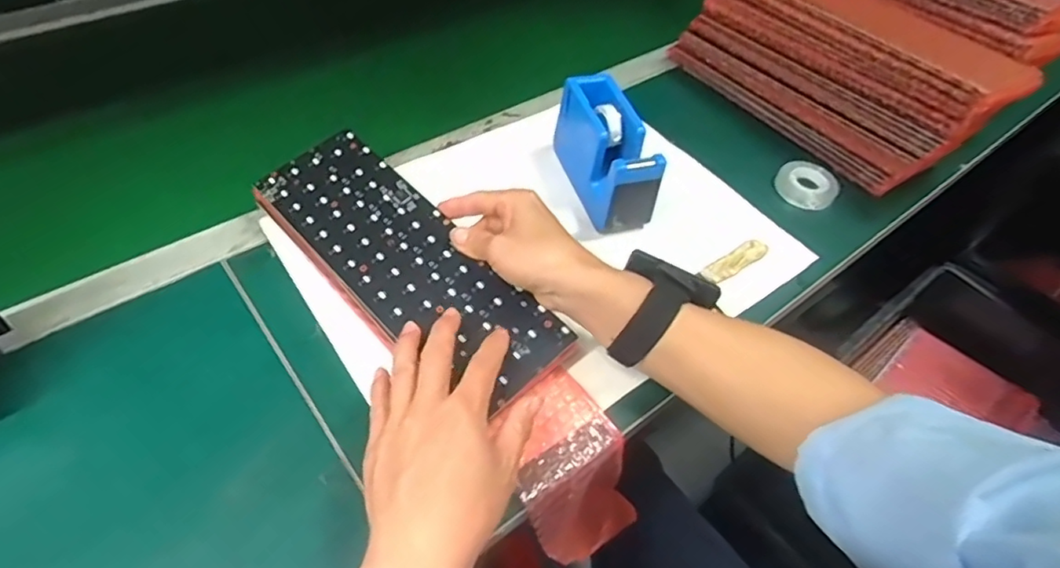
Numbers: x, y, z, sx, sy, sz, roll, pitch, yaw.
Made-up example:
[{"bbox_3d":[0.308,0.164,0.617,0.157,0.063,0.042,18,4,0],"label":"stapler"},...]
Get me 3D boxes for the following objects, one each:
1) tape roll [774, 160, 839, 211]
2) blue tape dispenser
[{"bbox_3d":[0.268,-0.098,0.572,0.056,0.018,0.059,3,51,-4],"label":"tape roll"},{"bbox_3d":[0.064,-0.111,0.525,0.048,0.085,0.132,-11,53,-15],"label":"blue tape dispenser"}]

